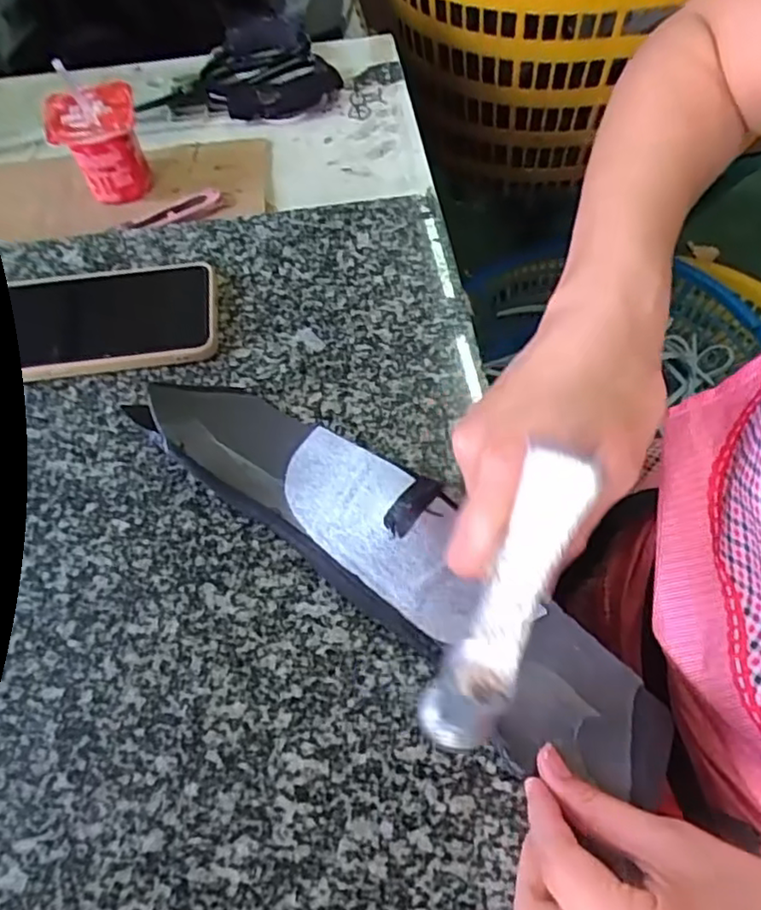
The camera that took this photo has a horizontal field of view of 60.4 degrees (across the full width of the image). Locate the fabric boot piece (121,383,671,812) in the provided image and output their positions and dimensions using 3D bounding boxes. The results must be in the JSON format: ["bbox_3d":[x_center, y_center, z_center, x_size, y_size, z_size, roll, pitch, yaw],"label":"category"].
[{"bbox_3d":[0.006,0.048,0.332,0.305,0.034,0.075,36,68,17],"label":"fabric boot piece"}]

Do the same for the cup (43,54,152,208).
[{"bbox_3d":[-0.212,-0.238,0.495,0.063,0.076,0.059,-1,61,2],"label":"cup"}]

